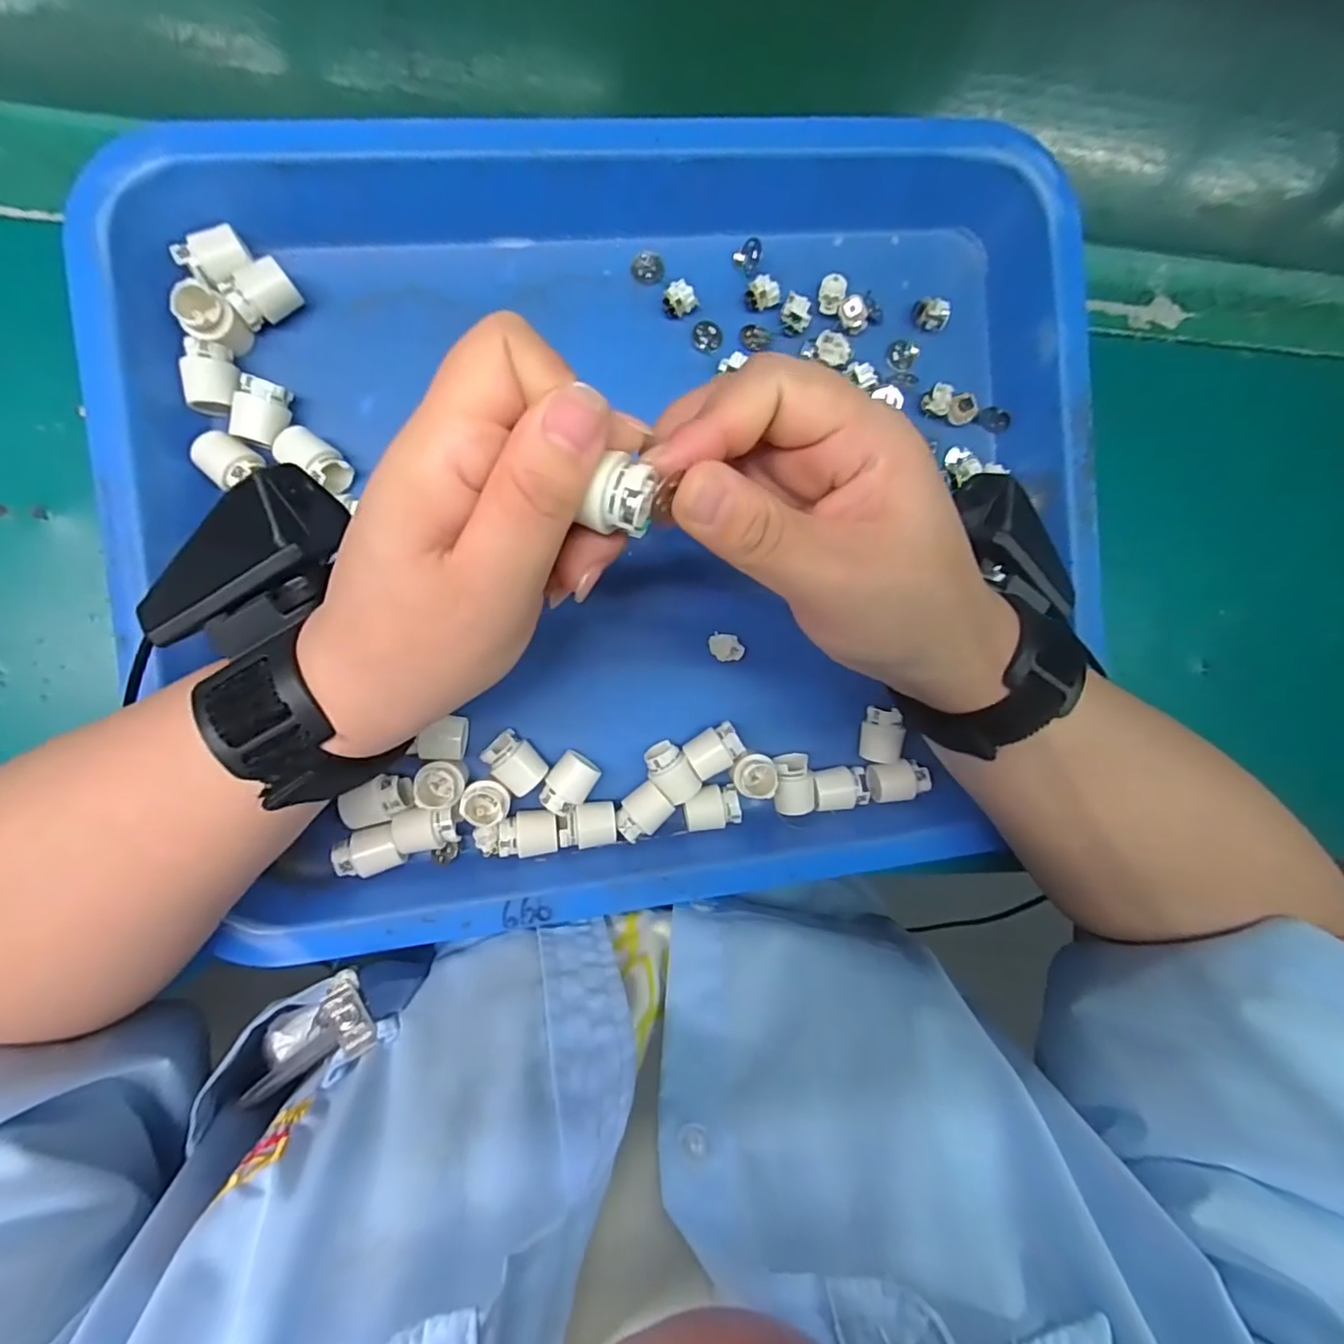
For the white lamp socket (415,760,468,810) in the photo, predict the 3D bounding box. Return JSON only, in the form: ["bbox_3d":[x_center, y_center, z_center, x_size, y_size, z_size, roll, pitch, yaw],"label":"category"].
[{"bbox_3d":[-0.106,0.051,0.268,0.022,0.020,0.021,0,90,-9],"label":"white lamp socket"}]

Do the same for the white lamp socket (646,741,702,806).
[{"bbox_3d":[0.000,0.049,0.285,0.019,0.014,0.029,-34,95,-8],"label":"white lamp socket"}]

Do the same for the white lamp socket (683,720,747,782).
[{"bbox_3d":[0.020,0.039,0.286,0.026,0.016,0.020,-29,95,-8],"label":"white lamp socket"}]

